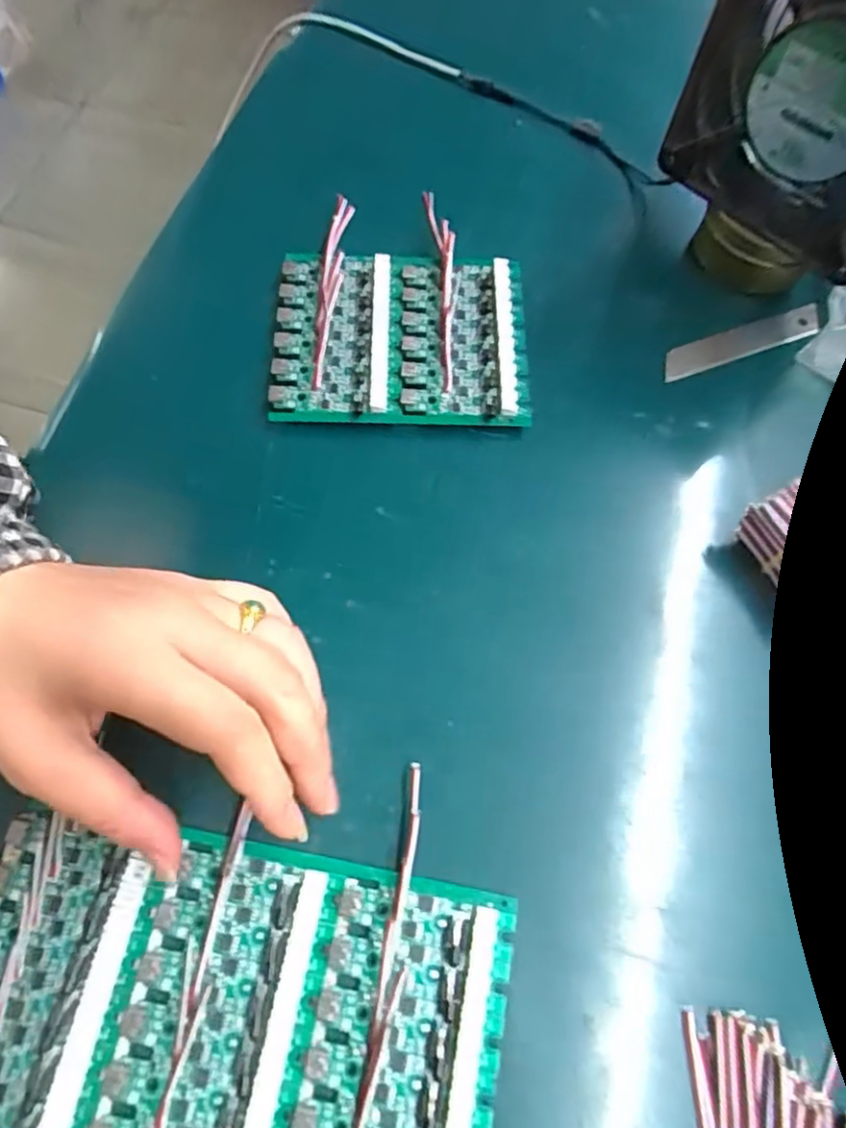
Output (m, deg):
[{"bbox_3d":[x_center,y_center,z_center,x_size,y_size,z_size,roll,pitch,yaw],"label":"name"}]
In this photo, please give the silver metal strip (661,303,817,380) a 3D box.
[{"bbox_3d":[0.167,-0.116,0.338,0.095,0.004,0.017,-19,83,-9],"label":"silver metal strip"}]

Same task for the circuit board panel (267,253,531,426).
[{"bbox_3d":[-0.011,-0.116,0.324,0.124,0.023,0.098,0,68,-1],"label":"circuit board panel"}]

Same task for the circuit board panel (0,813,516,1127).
[{"bbox_3d":[-0.069,0.154,0.220,0.188,0.007,0.105,10,68,3],"label":"circuit board panel"}]

